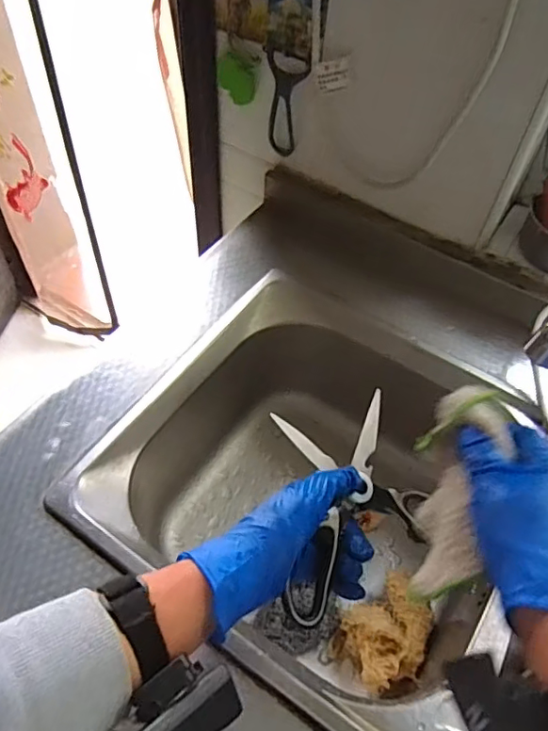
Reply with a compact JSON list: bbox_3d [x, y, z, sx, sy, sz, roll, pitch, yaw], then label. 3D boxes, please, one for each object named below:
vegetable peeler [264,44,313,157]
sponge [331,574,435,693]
[{"bbox_3d":[0.012,-0.321,0.691,0.018,0.130,0.062,-37,63,-26],"label":"vegetable peeler"},{"bbox_3d":[0.128,0.299,0.621,0.114,0.050,0.087,-33,61,-24],"label":"sponge"}]

